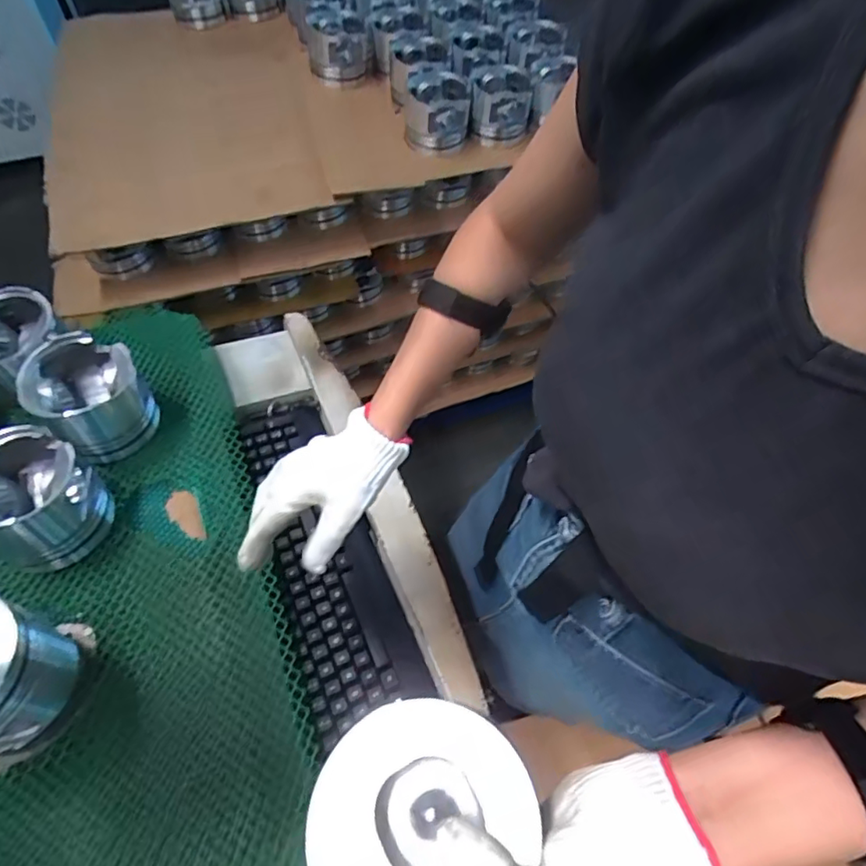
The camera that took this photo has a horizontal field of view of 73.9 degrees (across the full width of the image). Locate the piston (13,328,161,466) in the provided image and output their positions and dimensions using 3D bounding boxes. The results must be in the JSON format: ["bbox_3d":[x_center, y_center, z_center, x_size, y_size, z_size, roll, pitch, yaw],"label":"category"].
[{"bbox_3d":[-0.370,-0.040,0.631,0.100,0.103,0.107,1,57,-1],"label":"piston"}]

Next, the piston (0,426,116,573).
[{"bbox_3d":[-0.392,0.063,0.564,0.107,0.101,0.104,1,57,-1],"label":"piston"}]

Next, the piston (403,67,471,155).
[{"bbox_3d":[0.004,-0.577,1.033,0.121,0.084,0.128,-1,57,-2],"label":"piston"}]

